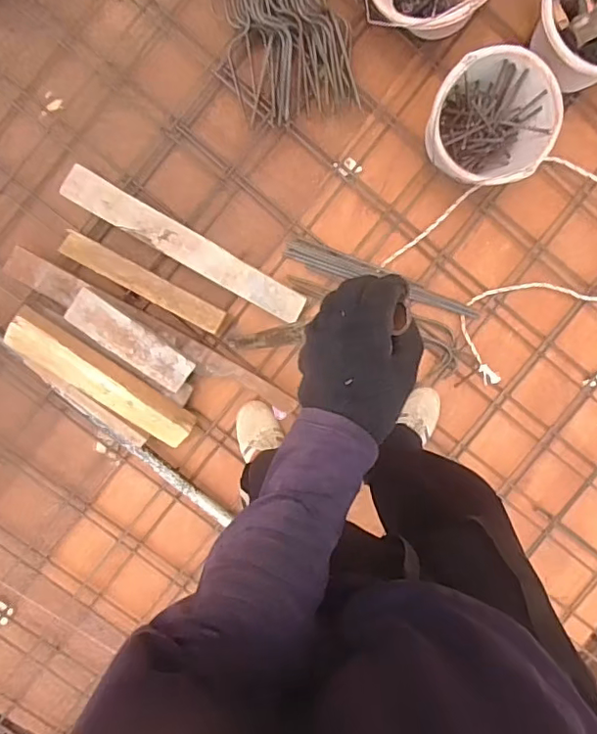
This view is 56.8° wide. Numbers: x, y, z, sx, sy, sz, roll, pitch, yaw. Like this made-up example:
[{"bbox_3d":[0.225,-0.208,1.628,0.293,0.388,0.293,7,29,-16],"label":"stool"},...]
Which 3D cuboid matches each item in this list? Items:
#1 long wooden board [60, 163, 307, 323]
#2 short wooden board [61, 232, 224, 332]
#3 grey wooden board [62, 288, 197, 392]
[{"bbox_3d":[-0.223,-0.240,1.110,0.521,0.041,0.071,29,92,-7],"label":"long wooden board"},{"bbox_3d":[-0.302,-0.163,1.083,0.327,0.044,0.047,28,93,-7],"label":"short wooden board"},{"bbox_3d":[-0.324,-0.049,1.066,0.255,0.026,0.071,38,91,-7],"label":"grey wooden board"}]

